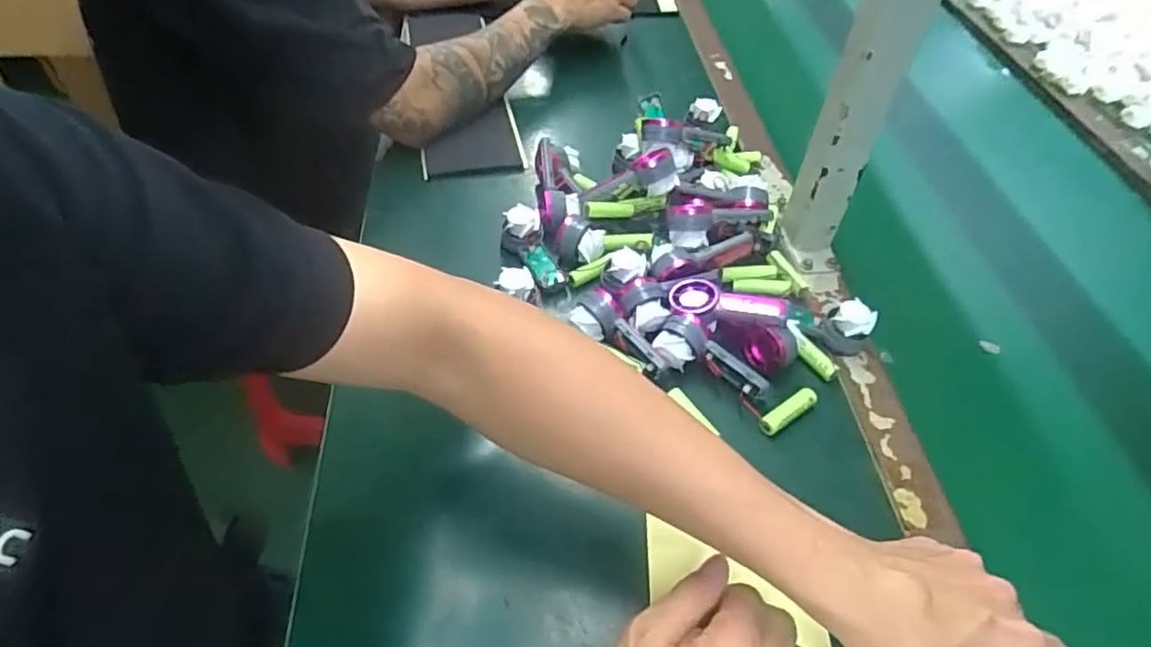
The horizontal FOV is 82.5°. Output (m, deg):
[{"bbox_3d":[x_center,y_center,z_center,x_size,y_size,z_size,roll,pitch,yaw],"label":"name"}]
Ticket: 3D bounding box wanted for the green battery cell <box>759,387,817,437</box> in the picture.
[{"bbox_3d":[0.162,0.066,0.495,0.051,0.014,0.014,-23,55,-22],"label":"green battery cell"}]

